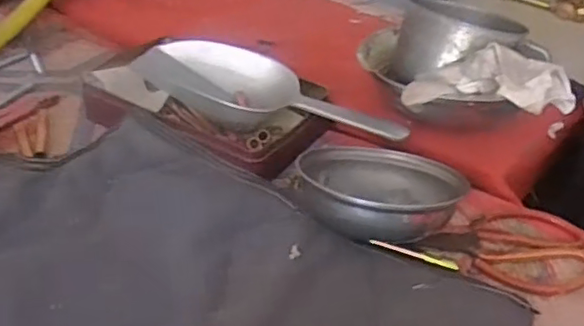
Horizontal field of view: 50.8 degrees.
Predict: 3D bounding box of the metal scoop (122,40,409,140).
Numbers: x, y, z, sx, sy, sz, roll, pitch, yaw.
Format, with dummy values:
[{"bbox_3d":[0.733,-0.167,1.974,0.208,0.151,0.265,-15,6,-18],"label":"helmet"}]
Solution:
[{"bbox_3d":[-0.028,-0.074,0.663,0.308,0.048,0.084,18,40,21],"label":"metal scoop"}]

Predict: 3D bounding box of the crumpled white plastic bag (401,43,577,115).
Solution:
[{"bbox_3d":[0.191,-0.077,0.585,0.167,0.045,0.066,5,38,2],"label":"crumpled white plastic bag"}]

